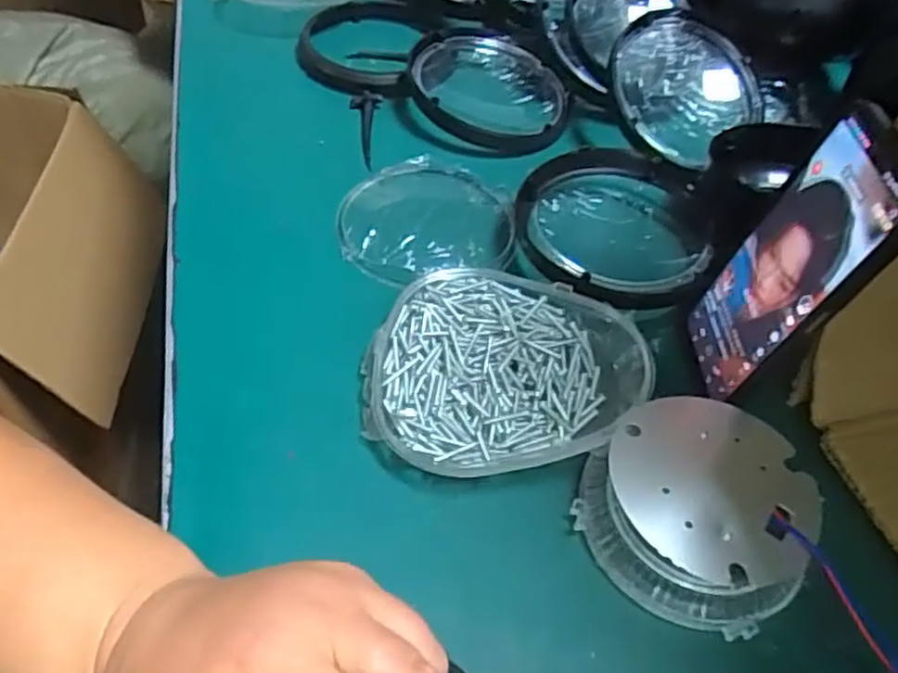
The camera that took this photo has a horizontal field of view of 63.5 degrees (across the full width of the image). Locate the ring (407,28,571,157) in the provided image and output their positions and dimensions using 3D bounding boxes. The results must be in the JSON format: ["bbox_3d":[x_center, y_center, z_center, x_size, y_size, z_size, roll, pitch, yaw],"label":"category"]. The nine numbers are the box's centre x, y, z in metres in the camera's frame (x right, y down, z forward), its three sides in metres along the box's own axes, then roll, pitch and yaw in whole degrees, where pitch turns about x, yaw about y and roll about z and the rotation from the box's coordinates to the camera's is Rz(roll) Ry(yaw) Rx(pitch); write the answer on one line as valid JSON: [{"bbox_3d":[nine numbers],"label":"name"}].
[{"bbox_3d":[0.034,-0.205,0.589,0.130,0.023,0.133,3,49,-3],"label":"ring"}]

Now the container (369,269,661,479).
[{"bbox_3d":[0.033,0.016,0.402,0.149,0.029,0.135,9,49,2],"label":"container"}]

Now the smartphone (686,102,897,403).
[{"bbox_3d":[0.173,-0.033,0.371,0.007,0.161,0.074,10,50,-13],"label":"smartphone"}]

